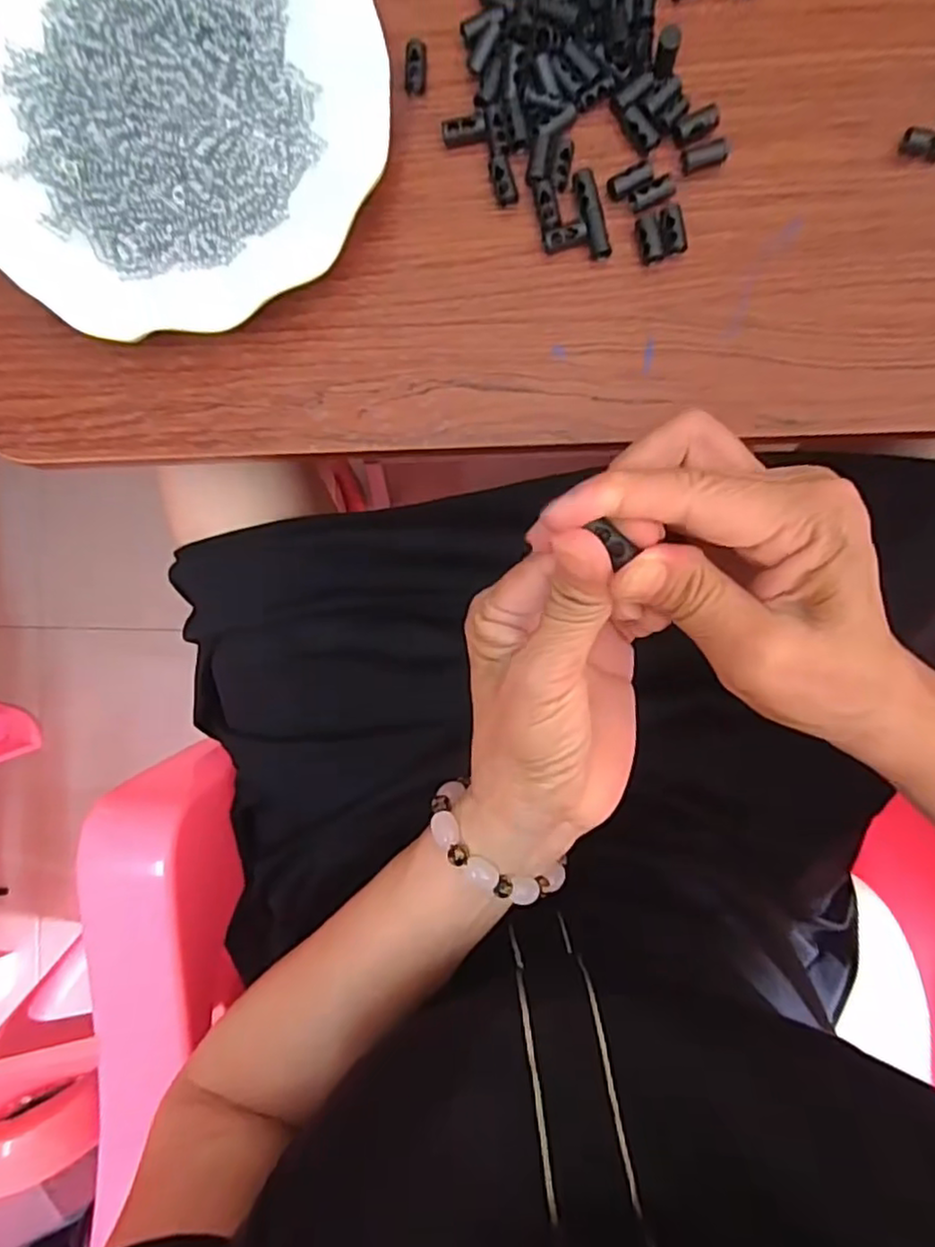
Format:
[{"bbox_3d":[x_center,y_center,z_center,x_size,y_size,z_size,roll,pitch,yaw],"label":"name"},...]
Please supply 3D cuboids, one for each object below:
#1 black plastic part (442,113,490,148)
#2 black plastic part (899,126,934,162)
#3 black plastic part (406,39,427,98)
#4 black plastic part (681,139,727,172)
[{"bbox_3d":[-0.001,-0.212,0.290,0.019,0.006,0.009,-7,90,3],"label":"black plastic part"},{"bbox_3d":[0.196,-0.206,0.287,0.019,0.011,0.009,20,93,4],"label":"black plastic part"},{"bbox_3d":[-0.022,-0.243,0.293,0.008,0.010,0.018,6,92,4],"label":"black plastic part"},{"bbox_3d":[0.102,-0.201,0.290,0.021,0.006,0.009,-19,90,5],"label":"black plastic part"}]

